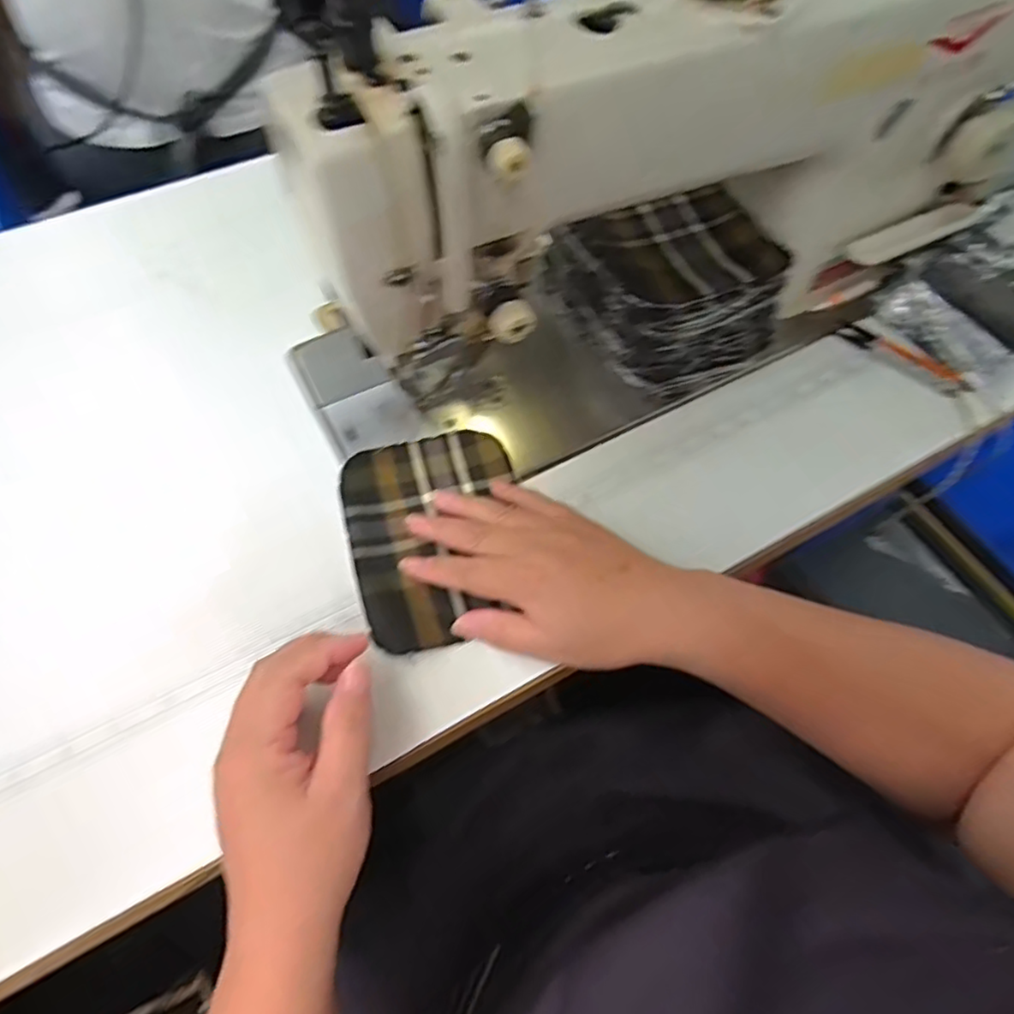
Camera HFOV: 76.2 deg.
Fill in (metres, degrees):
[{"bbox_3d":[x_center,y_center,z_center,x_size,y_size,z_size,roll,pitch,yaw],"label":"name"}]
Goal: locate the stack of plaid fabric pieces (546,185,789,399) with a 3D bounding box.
[{"bbox_3d":[0.113,-0.157,0.456,0.129,0.072,0.136,-20,64,-13],"label":"stack of plaid fabric pieces"}]

